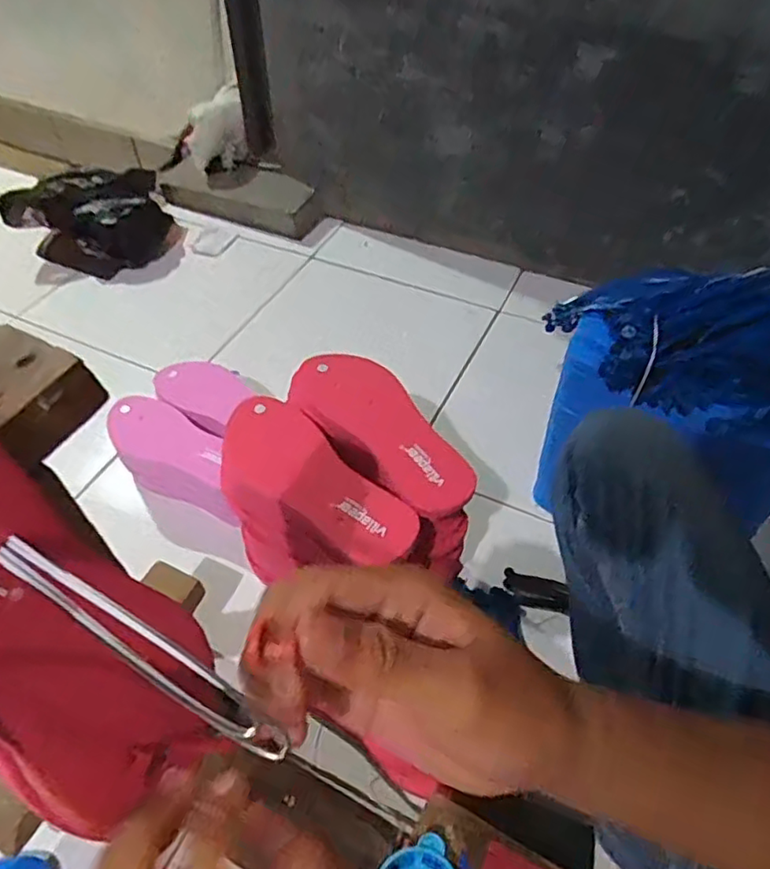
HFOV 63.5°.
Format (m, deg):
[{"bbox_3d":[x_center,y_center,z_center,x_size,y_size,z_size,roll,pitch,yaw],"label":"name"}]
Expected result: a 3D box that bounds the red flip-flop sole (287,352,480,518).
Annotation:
[{"bbox_3d":[-0.006,-0.011,0.658,0.099,0.021,0.245,-33,58,-24],"label":"red flip-flop sole"}]

